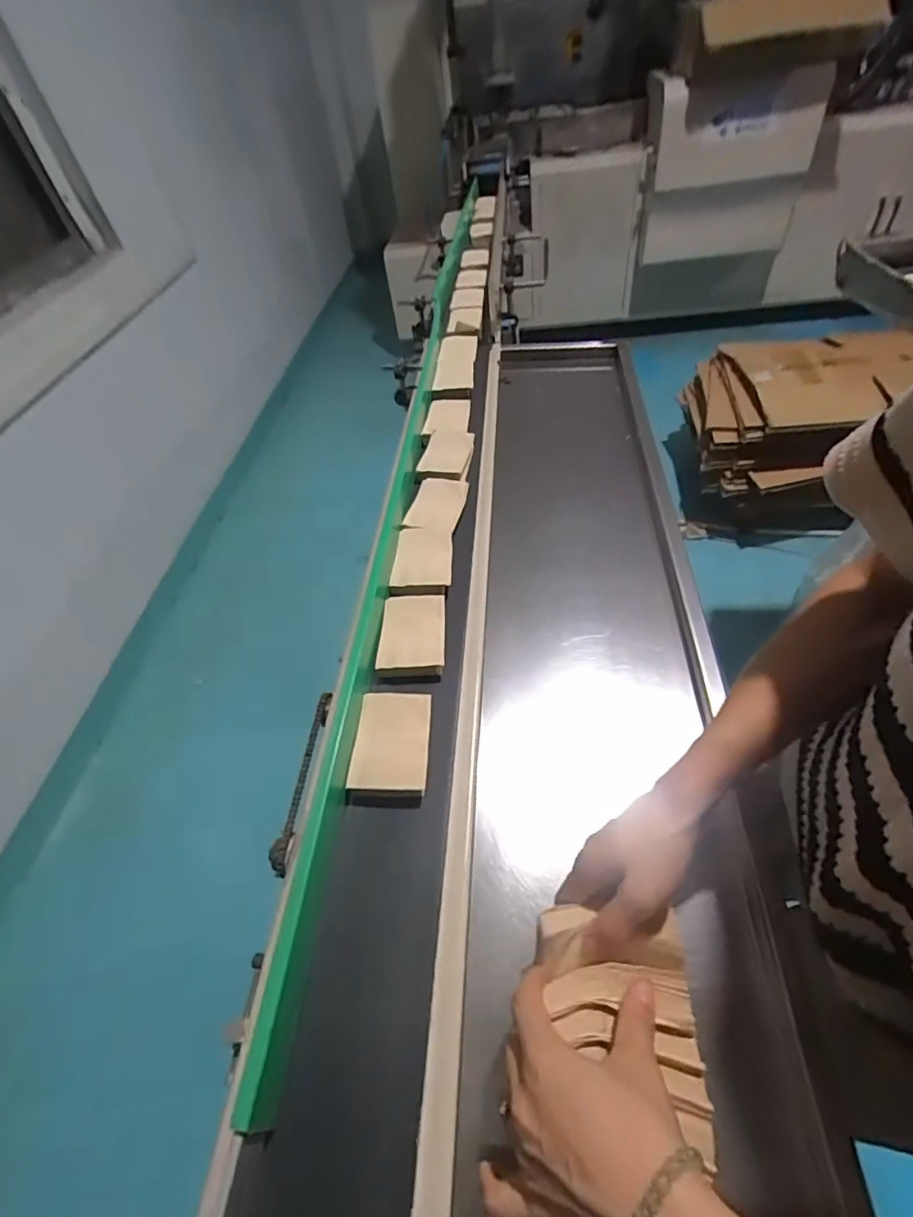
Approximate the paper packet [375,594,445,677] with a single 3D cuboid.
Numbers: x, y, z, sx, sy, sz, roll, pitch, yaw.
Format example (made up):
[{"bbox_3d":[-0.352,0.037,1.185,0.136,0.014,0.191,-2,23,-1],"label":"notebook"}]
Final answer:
[{"bbox_3d":[-0.051,0.023,0.610,0.076,0.010,0.105,-1,49,5],"label":"paper packet"}]

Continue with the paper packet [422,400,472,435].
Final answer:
[{"bbox_3d":[-0.017,-0.346,0.940,0.078,0.014,0.108,0,49,6],"label":"paper packet"}]

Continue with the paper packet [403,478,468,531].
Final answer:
[{"bbox_3d":[-0.027,-0.155,0.763,0.073,0.013,0.109,10,51,14],"label":"paper packet"}]

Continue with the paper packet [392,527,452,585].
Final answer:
[{"bbox_3d":[-0.043,-0.072,0.692,0.074,0.007,0.100,0,49,6],"label":"paper packet"}]

